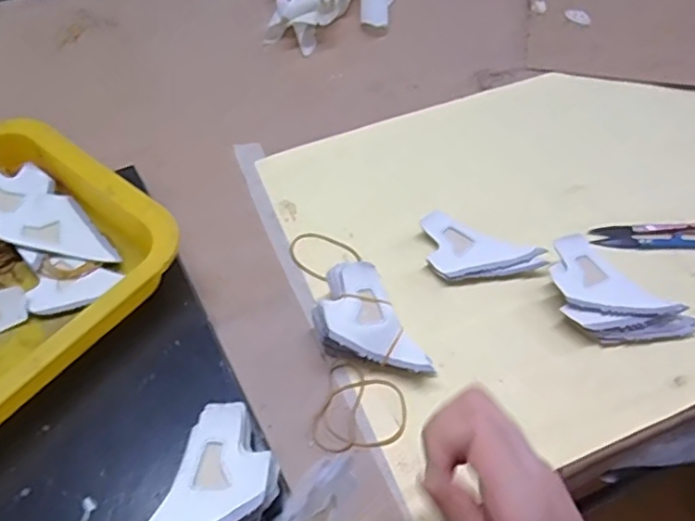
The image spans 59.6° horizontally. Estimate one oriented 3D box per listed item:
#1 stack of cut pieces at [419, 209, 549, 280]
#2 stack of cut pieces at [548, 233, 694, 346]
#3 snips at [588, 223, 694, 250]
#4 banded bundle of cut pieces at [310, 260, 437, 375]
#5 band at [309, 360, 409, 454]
[{"bbox_3d":[0.100,-0.012,0.454,0.083,0.014,0.053,-4,57,-3],"label":"stack of cut pieces"},{"bbox_3d":[0.184,0.030,0.424,0.104,0.023,0.057,36,64,21],"label":"stack of cut pieces"},{"bbox_3d":[0.239,-0.021,0.462,0.098,0.011,0.023,1,57,1],"label":"snips"},{"bbox_3d":[0.011,0.047,0.403,0.052,0.037,0.086,-26,61,-16],"label":"banded bundle of cut pieces"},{"bbox_3d":[0.009,0.096,0.385,0.056,0.004,0.059,15,58,9],"label":"band"}]

